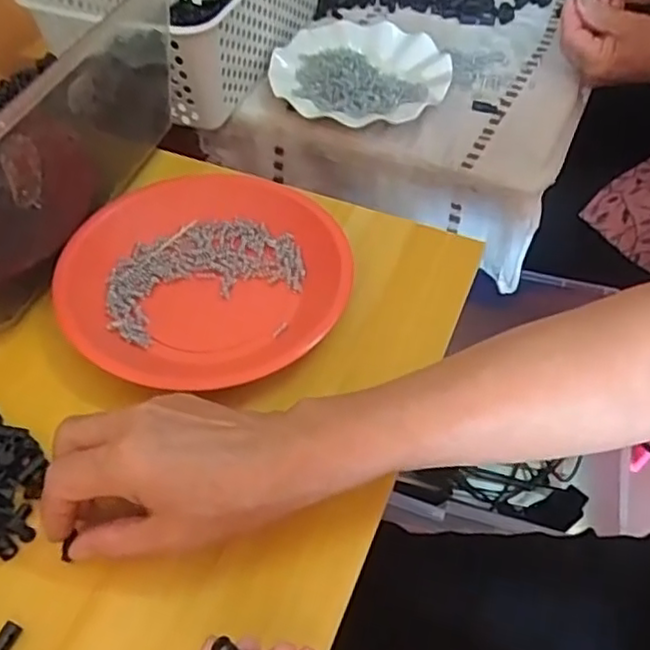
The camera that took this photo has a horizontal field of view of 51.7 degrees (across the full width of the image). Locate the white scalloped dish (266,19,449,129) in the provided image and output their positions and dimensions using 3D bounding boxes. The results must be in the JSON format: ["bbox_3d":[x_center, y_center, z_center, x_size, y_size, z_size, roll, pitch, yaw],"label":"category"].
[{"bbox_3d":[0.037,-0.270,0.698,0.189,0.023,0.179,0,50,0],"label":"white scalloped dish"}]

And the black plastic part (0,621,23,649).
[{"bbox_3d":[-0.155,0.154,0.326,0.009,0.009,0.018,17,52,14],"label":"black plastic part"}]

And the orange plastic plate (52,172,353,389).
[{"bbox_3d":[-0.084,-0.032,0.469,0.177,0.034,0.192,0,50,0],"label":"orange plastic plate"}]

